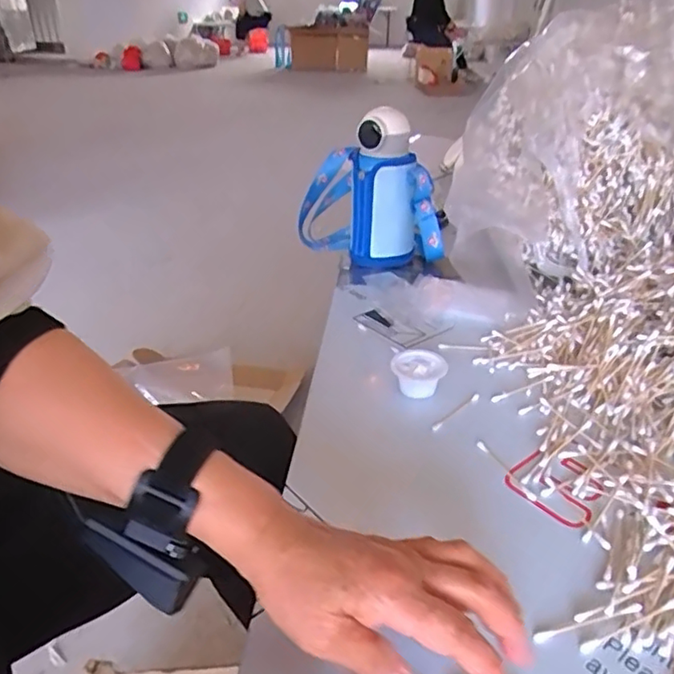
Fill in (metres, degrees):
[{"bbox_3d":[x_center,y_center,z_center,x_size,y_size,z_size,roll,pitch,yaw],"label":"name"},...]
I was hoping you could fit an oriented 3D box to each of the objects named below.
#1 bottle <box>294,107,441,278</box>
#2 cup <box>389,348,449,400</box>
[{"bbox_3d":[0.047,-0.214,0.846,0.083,0.201,0.227,-26,39,-37],"label":"bottle"},{"bbox_3d":[0.081,0.038,0.579,0.053,0.027,0.055,0,30,0],"label":"cup"}]

